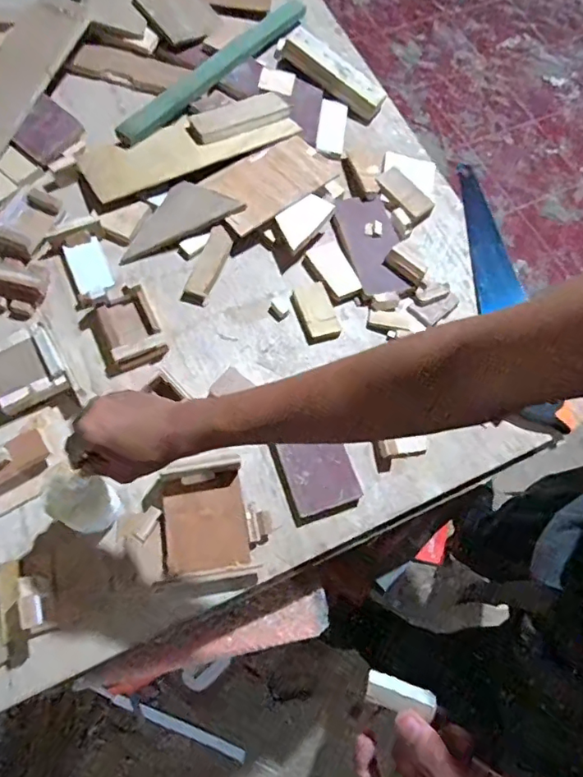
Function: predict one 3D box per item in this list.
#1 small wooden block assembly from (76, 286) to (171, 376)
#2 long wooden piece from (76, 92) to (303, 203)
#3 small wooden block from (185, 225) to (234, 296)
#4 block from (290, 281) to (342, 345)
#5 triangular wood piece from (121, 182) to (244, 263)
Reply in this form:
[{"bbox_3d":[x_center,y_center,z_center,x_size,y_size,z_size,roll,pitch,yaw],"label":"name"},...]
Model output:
[{"bbox_3d":[-0.238,-0.081,0.736,0.096,0.032,0.113,-23,72,-14],"label":"small wooden block assembly"},{"bbox_3d":[-0.170,-0.414,0.879,0.360,0.034,0.141,-25,73,-14],"label":"long wooden piece"},{"bbox_3d":[-0.127,-0.197,0.813,0.037,0.019,0.119,21,68,3],"label":"small wooden block"},{"bbox_3d":[0.037,-0.119,0.798,0.058,0.017,0.100,-15,70,-11],"label":"block"},{"bbox_3d":[-0.184,-0.274,0.828,0.196,0.025,0.085,-24,72,-14],"label":"triangular wood piece"}]

